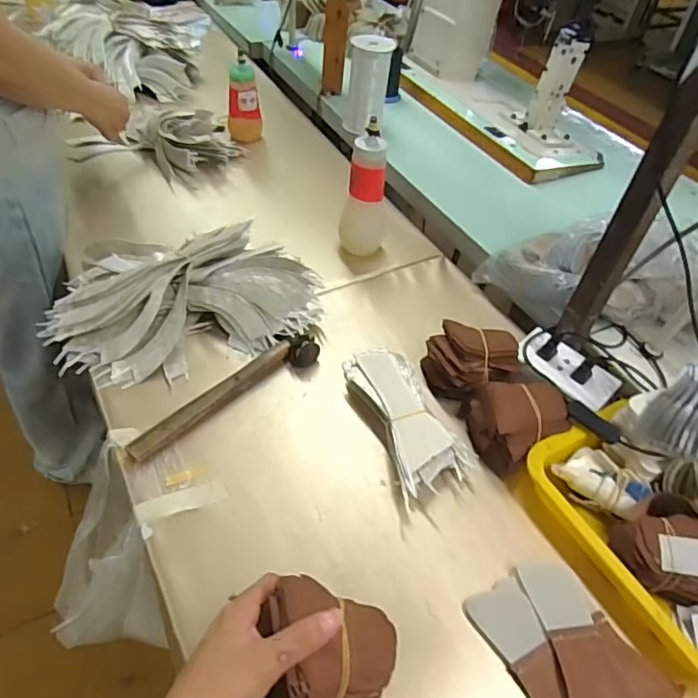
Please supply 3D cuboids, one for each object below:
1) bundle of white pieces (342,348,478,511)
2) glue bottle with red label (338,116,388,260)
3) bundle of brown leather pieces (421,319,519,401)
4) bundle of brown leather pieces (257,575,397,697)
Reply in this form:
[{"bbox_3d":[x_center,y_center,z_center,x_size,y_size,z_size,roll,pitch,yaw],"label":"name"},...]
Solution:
[{"bbox_3d":[0.063,0.071,0.614,0.083,0.044,0.192,-12,50,-17],"label":"bundle of white pieces"},{"bbox_3d":[0.028,-0.234,0.797,0.070,0.182,0.064,7,47,0],"label":"glue bottle with red label"},{"bbox_3d":[0.147,0.014,0.661,0.100,0.066,0.089,-14,51,-19],"label":"bundle of brown leather pieces"},{"bbox_3d":[-0.016,0.218,0.402,0.092,0.050,0.083,12,60,-25],"label":"bundle of brown leather pieces"}]

